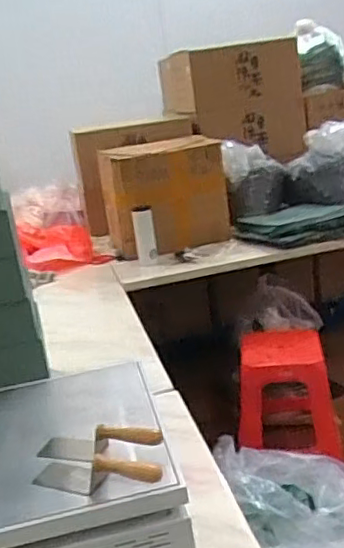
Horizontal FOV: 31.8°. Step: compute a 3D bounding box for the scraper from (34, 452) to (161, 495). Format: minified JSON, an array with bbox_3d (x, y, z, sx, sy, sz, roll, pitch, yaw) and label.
[{"bbox_3d":[-0.096,0.260,0.800,0.178,0.034,0.063,-2,19,18],"label":"scraper"}]

